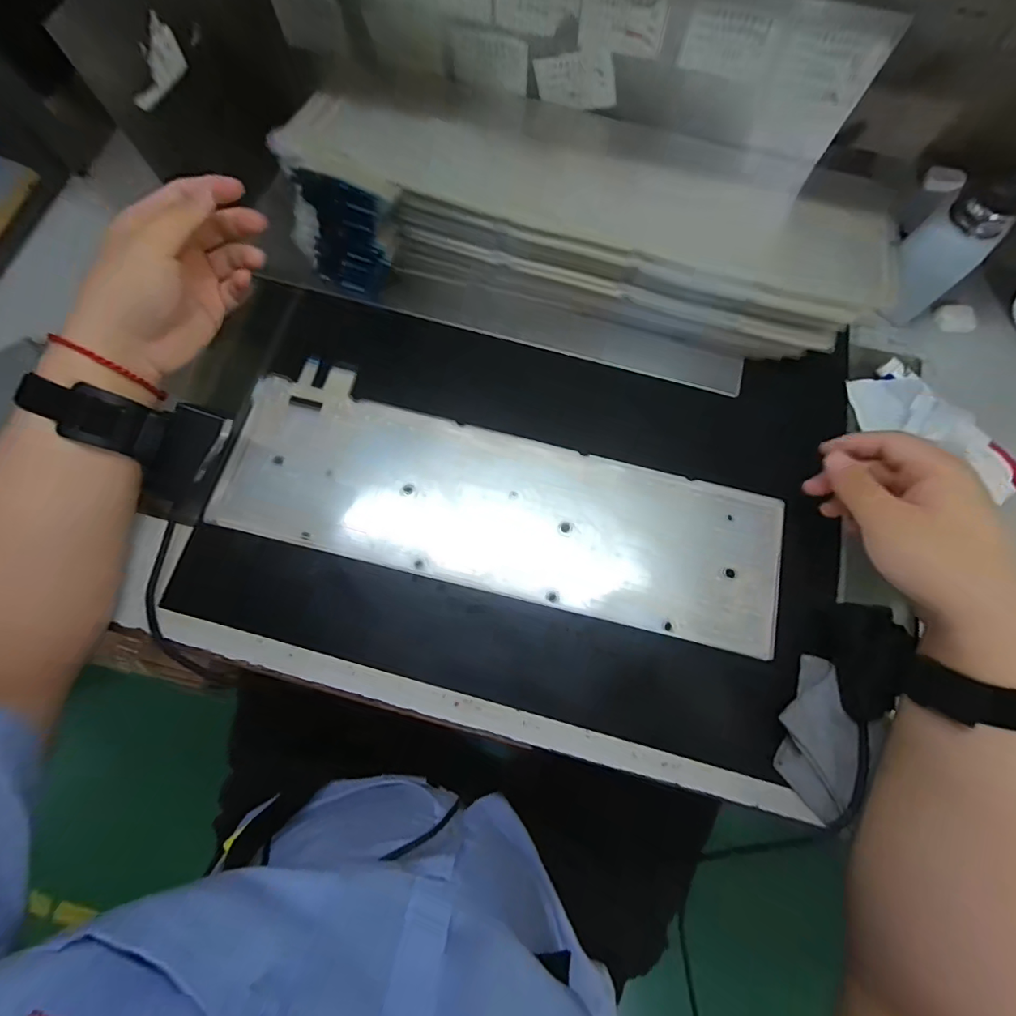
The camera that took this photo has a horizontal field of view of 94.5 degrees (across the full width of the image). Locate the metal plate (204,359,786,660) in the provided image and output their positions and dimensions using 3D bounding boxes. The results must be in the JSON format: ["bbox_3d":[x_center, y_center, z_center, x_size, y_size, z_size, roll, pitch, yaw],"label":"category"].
[{"bbox_3d":[-0.007,-0.001,0.364,0.424,0.009,0.128,15,74,3],"label":"metal plate"}]

